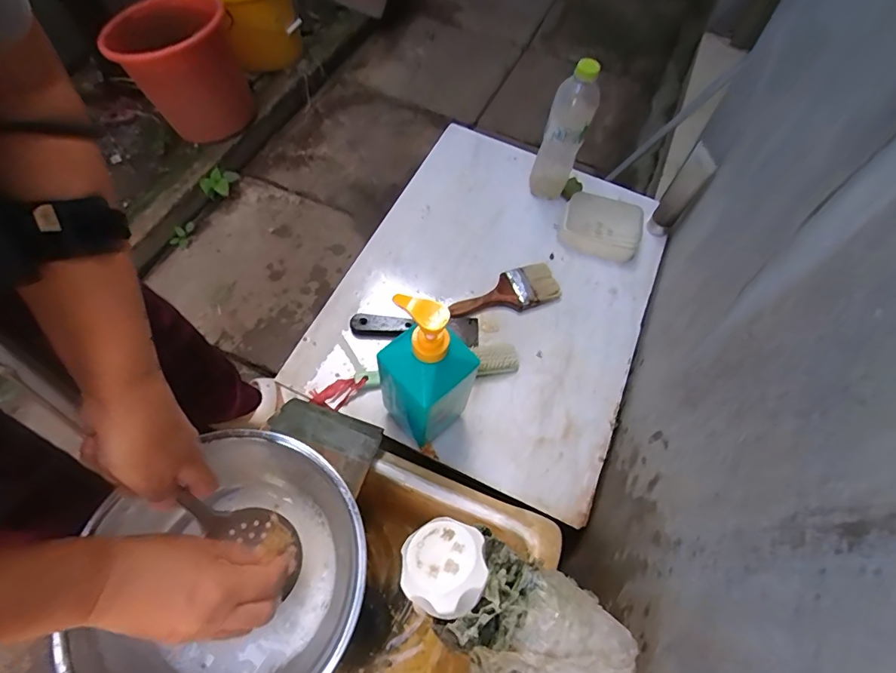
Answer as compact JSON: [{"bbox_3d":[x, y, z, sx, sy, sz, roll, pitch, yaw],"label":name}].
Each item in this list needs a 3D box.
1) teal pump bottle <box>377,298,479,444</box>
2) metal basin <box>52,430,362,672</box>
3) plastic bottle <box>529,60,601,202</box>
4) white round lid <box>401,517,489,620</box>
[{"bbox_3d":[-0.022,0.043,0.502,0.081,0.272,0.071,-39,69,-20],"label":"teal pump bottle"},{"bbox_3d":[-0.198,0.222,0.429,0.219,0.084,0.248,6,62,2],"label":"metal basin"},{"bbox_3d":[0.179,-0.305,0.729,0.067,0.223,0.069,16,63,7],"label":"plastic bottle"},{"bbox_3d":[-0.002,0.114,0.228,0.042,0.016,0.042,-6,44,6],"label":"white round lid"}]

